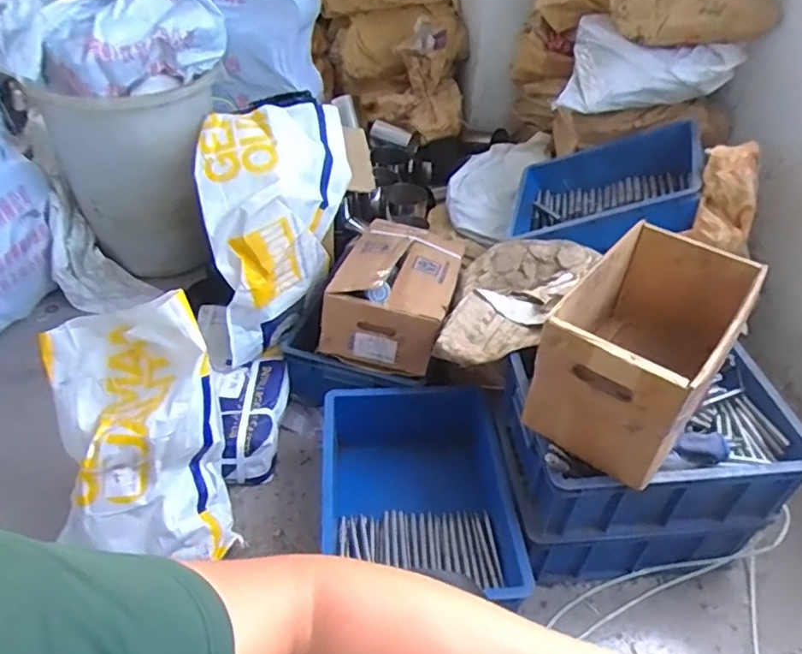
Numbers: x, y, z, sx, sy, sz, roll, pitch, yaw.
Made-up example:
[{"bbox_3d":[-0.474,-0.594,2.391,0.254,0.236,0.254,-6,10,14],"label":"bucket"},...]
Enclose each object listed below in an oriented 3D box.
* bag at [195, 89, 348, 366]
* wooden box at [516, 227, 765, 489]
[{"bbox_3d":[-0.254,-0.187,1.179,0.295,0.392,0.351,-2,42,-6],"label":"bag"},{"bbox_3d":[0.345,0.033,0.863,0.189,0.208,0.313,30,48,27],"label":"wooden box"}]

